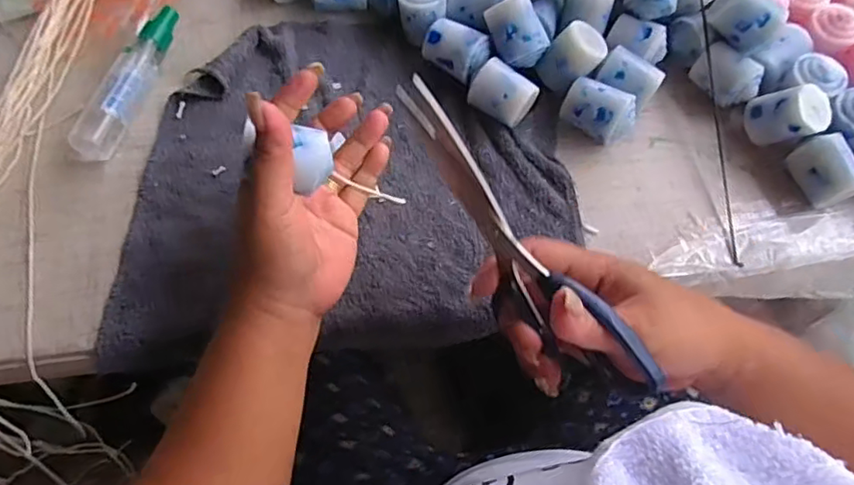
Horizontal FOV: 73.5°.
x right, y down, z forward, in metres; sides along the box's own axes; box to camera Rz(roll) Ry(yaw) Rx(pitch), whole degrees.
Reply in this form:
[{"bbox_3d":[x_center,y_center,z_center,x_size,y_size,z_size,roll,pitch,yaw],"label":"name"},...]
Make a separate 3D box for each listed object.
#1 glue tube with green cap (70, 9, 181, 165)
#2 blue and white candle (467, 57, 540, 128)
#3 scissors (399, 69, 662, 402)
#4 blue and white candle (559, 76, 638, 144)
[{"bbox_3d":[-0.223,-0.124,0.430,0.030,0.026,0.134,16,68,6],"label":"glue tube with green cap"},{"bbox_3d":[0.055,-0.108,0.421,0.044,0.031,0.032,34,71,13],"label":"blue and white candle"},{"bbox_3d":[0.042,0.000,0.284,0.013,0.056,0.175,-39,92,-29],"label":"scissors"},{"bbox_3d":[0.124,-0.095,0.419,0.032,0.041,0.050,-42,74,-16],"label":"blue and white candle"}]

